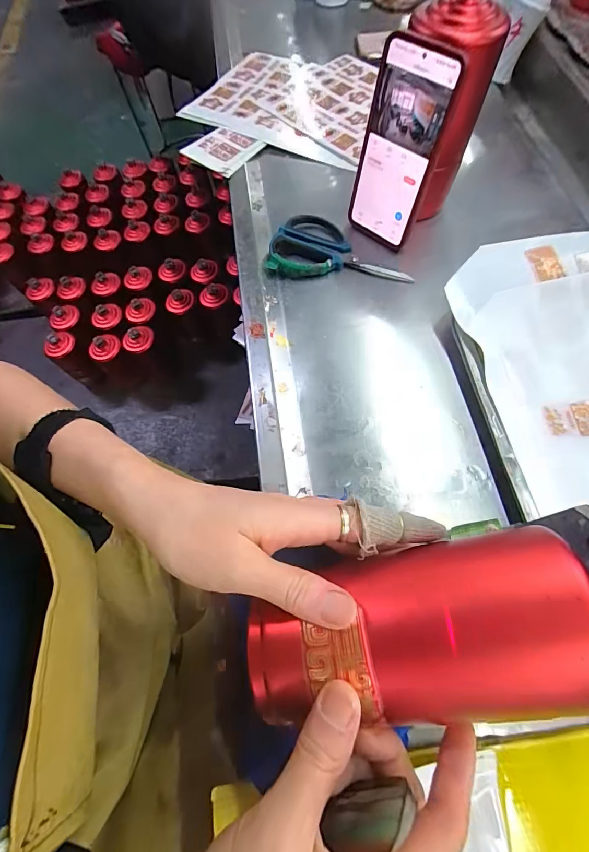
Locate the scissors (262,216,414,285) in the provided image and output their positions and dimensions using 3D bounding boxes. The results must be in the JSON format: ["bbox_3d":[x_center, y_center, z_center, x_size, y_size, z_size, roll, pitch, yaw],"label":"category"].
[{"bbox_3d":[0.054,-0.204,0.440,0.160,0.009,0.091,9,67,9],"label":"scissors"}]

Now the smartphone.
[{"bbox_3d":[0.101,-0.276,0.392,0.084,0.166,0.014,41,60,19],"label":"smartphone"}]

